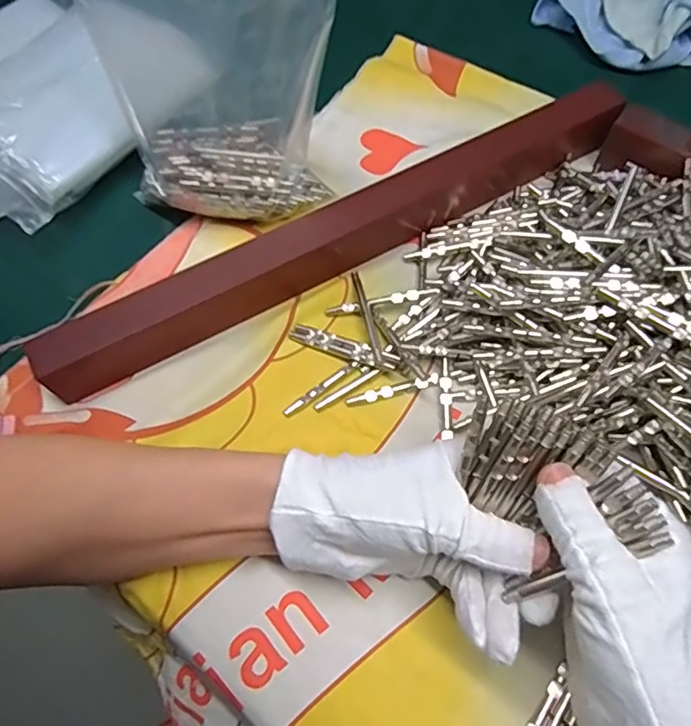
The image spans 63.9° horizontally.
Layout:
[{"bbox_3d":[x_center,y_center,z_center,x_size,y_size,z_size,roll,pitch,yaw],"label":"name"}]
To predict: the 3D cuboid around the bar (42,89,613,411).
[{"bbox_3d":[0.005,-0.083,0.342,0.385,0.039,0.027,-27,68,-9],"label":"bar"}]

